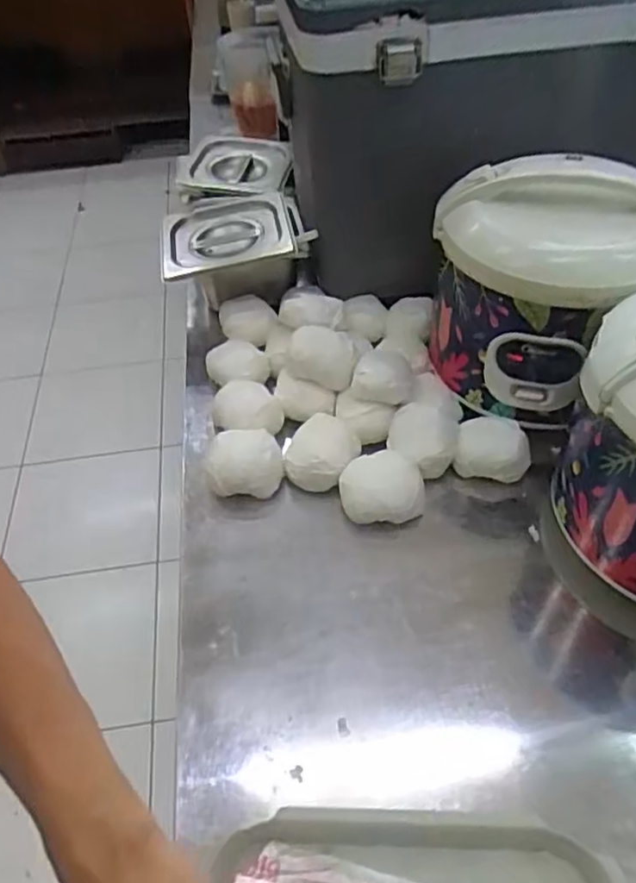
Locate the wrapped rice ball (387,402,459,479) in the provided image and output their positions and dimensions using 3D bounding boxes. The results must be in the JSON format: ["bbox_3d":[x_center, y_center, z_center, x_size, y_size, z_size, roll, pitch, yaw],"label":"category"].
[{"bbox_3d":[0.112,-0.001,0.721,0.072,0.043,0.073,-2,46,2],"label":"wrapped rice ball"}]

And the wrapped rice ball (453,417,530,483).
[{"bbox_3d":[0.187,0.005,0.714,0.075,0.049,0.062,12,48,15],"label":"wrapped rice ball"}]

